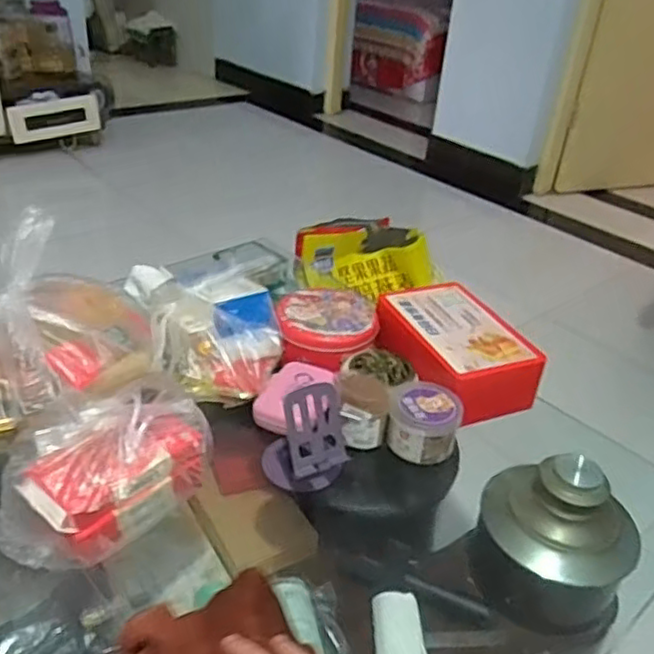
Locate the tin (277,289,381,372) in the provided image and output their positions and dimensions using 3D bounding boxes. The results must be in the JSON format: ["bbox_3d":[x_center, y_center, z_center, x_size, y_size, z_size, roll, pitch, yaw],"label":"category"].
[{"bbox_3d":[0.000,0.001,0.862,0.124,0.041,0.119,4,32,-2],"label":"tin"}]

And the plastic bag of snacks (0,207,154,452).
[{"bbox_3d":[-0.328,0.012,0.704,0.286,0.140,0.239,-14,37,-28],"label":"plastic bag of snacks"}]

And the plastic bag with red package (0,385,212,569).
[{"bbox_3d":[-0.207,0.128,0.615,0.127,0.101,0.187,28,39,33],"label":"plastic bag with red package"}]

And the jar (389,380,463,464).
[{"bbox_3d":[0.107,0.106,0.743,0.075,0.058,0.078,4,32,-2],"label":"jar"}]

